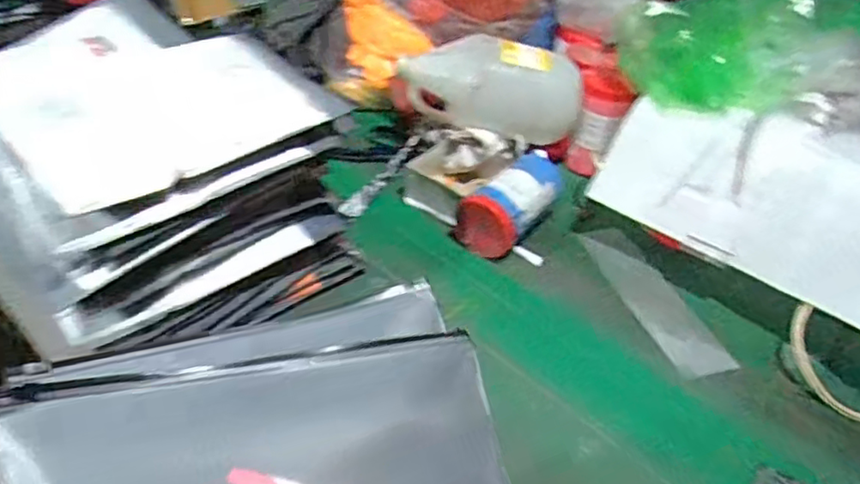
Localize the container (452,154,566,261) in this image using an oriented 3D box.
[{"bbox_3d":[0.118,-0.054,0.949,0.100,0.086,0.173,30,46,24],"label":"container"}]

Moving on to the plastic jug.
[{"bbox_3d":[0.102,-0.250,1.028,0.274,0.123,0.144,20,43,15],"label":"plastic jug"}]

